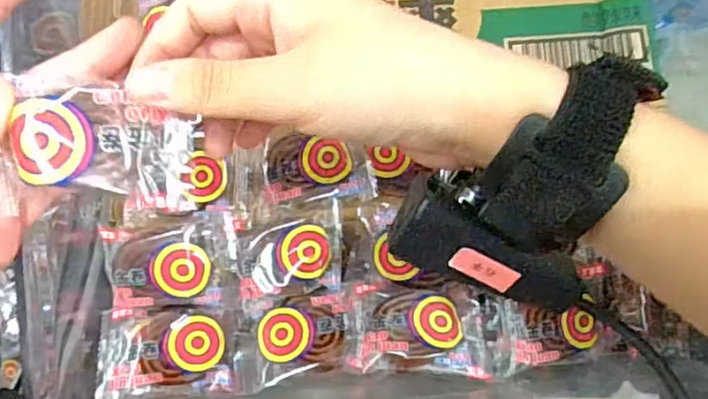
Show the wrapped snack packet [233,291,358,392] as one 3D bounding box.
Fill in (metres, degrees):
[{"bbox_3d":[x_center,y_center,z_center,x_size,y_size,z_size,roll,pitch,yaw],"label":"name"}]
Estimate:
[{"bbox_3d":[-0.028,0.068,0.300,0.057,0.018,0.043,-4,77,0],"label":"wrapped snack packet"}]

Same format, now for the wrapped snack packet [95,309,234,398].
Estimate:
[{"bbox_3d":[-0.087,0.072,0.292,0.059,0.010,0.043,-1,63,-9],"label":"wrapped snack packet"}]

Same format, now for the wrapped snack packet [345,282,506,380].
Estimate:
[{"bbox_3d":[0.034,0.060,0.298,0.069,0.013,0.044,6,54,-3],"label":"wrapped snack packet"}]

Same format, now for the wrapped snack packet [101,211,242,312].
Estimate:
[{"bbox_3d":[-0.087,0.029,0.302,0.060,0.020,0.043,-5,77,-1],"label":"wrapped snack packet"}]

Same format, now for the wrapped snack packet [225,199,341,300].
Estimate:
[{"bbox_3d":[-0.033,0.024,0.302,0.053,0.012,0.043,-6,77,-1],"label":"wrapped snack packet"}]

